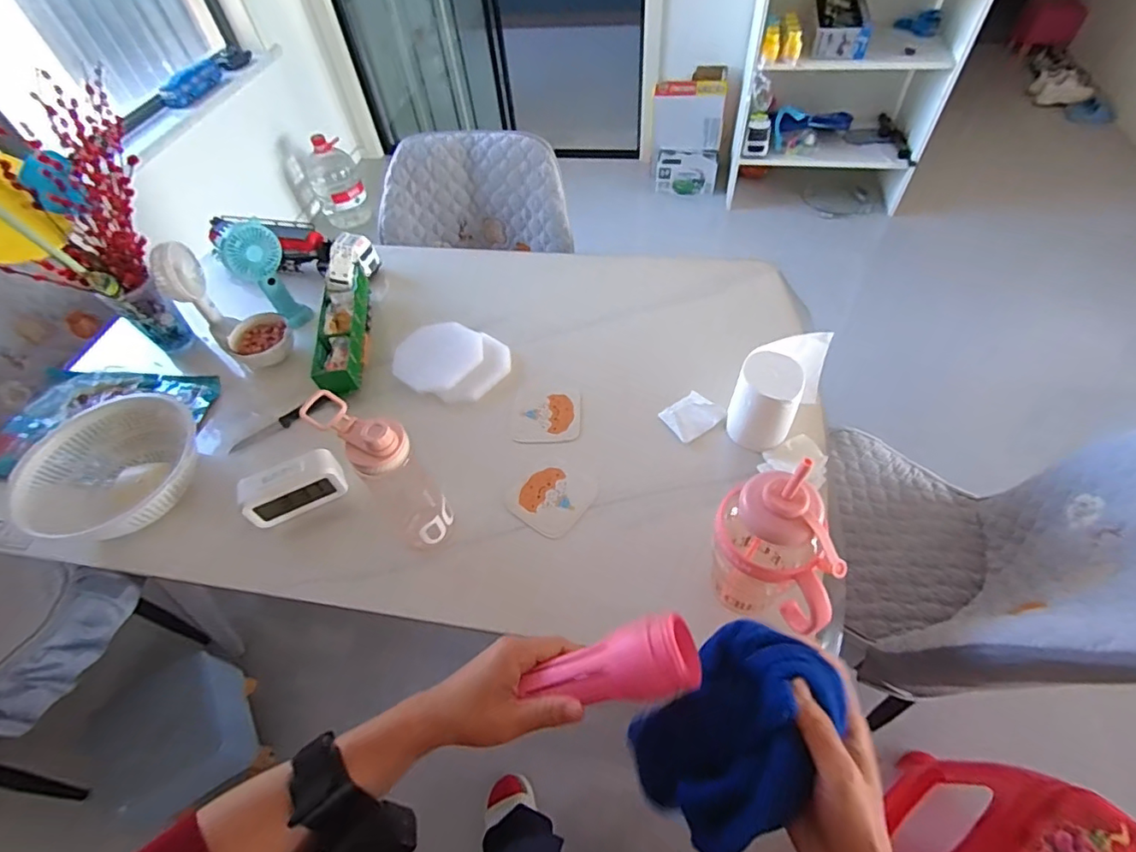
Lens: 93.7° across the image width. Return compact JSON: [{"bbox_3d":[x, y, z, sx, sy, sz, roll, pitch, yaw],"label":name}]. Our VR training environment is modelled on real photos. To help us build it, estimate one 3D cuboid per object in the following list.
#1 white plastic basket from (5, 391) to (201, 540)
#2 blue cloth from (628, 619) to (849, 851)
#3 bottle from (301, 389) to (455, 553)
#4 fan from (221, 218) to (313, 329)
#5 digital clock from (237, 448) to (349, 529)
[{"bbox_3d":[-0.688,0.075,0.845,0.254,0.111,0.249,-3,53,3],"label":"white plastic basket"},{"bbox_3d":[0.108,0.192,0.336,0.123,0.063,0.094,-36,58,-20],"label":"blue cloth"},{"bbox_3d":[-0.220,0.069,0.679,0.098,0.240,0.061,27,60,23],"label":"bottle"},{"bbox_3d":[-0.565,-0.276,1.008,0.102,0.194,0.064,-33,57,-18],"label":"fan"},{"bbox_3d":[-0.405,0.093,0.794,0.140,0.079,0.056,-25,55,-13],"label":"digital clock"}]

